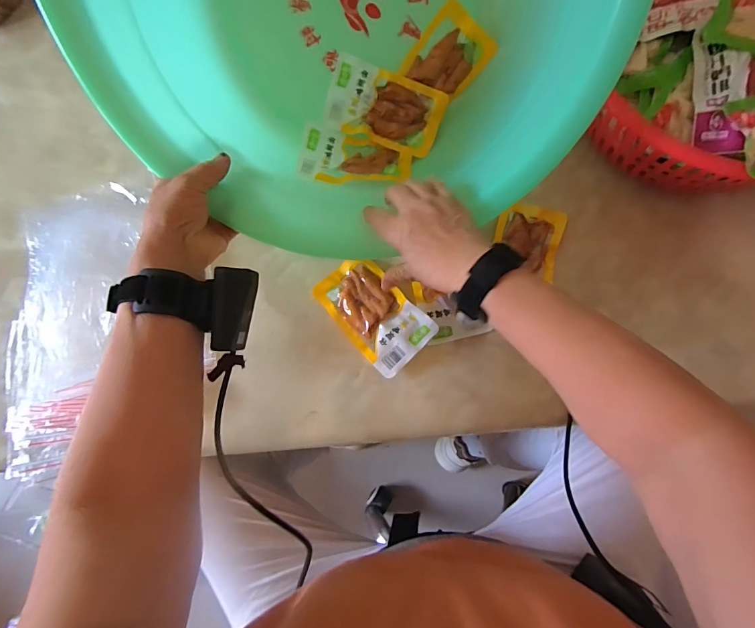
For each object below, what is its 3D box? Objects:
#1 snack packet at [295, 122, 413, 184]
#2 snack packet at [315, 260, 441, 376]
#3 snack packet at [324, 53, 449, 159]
[{"bbox_3d":[-0.026,-0.191,0.485,0.133,0.027,0.082,7,76,4],"label":"snack packet"},{"bbox_3d":[-0.004,-0.001,0.457,0.081,0.019,0.136,-42,78,-9],"label":"snack packet"},{"bbox_3d":[0.009,-0.251,0.480,0.139,0.013,0.078,18,111,-2],"label":"snack packet"}]

